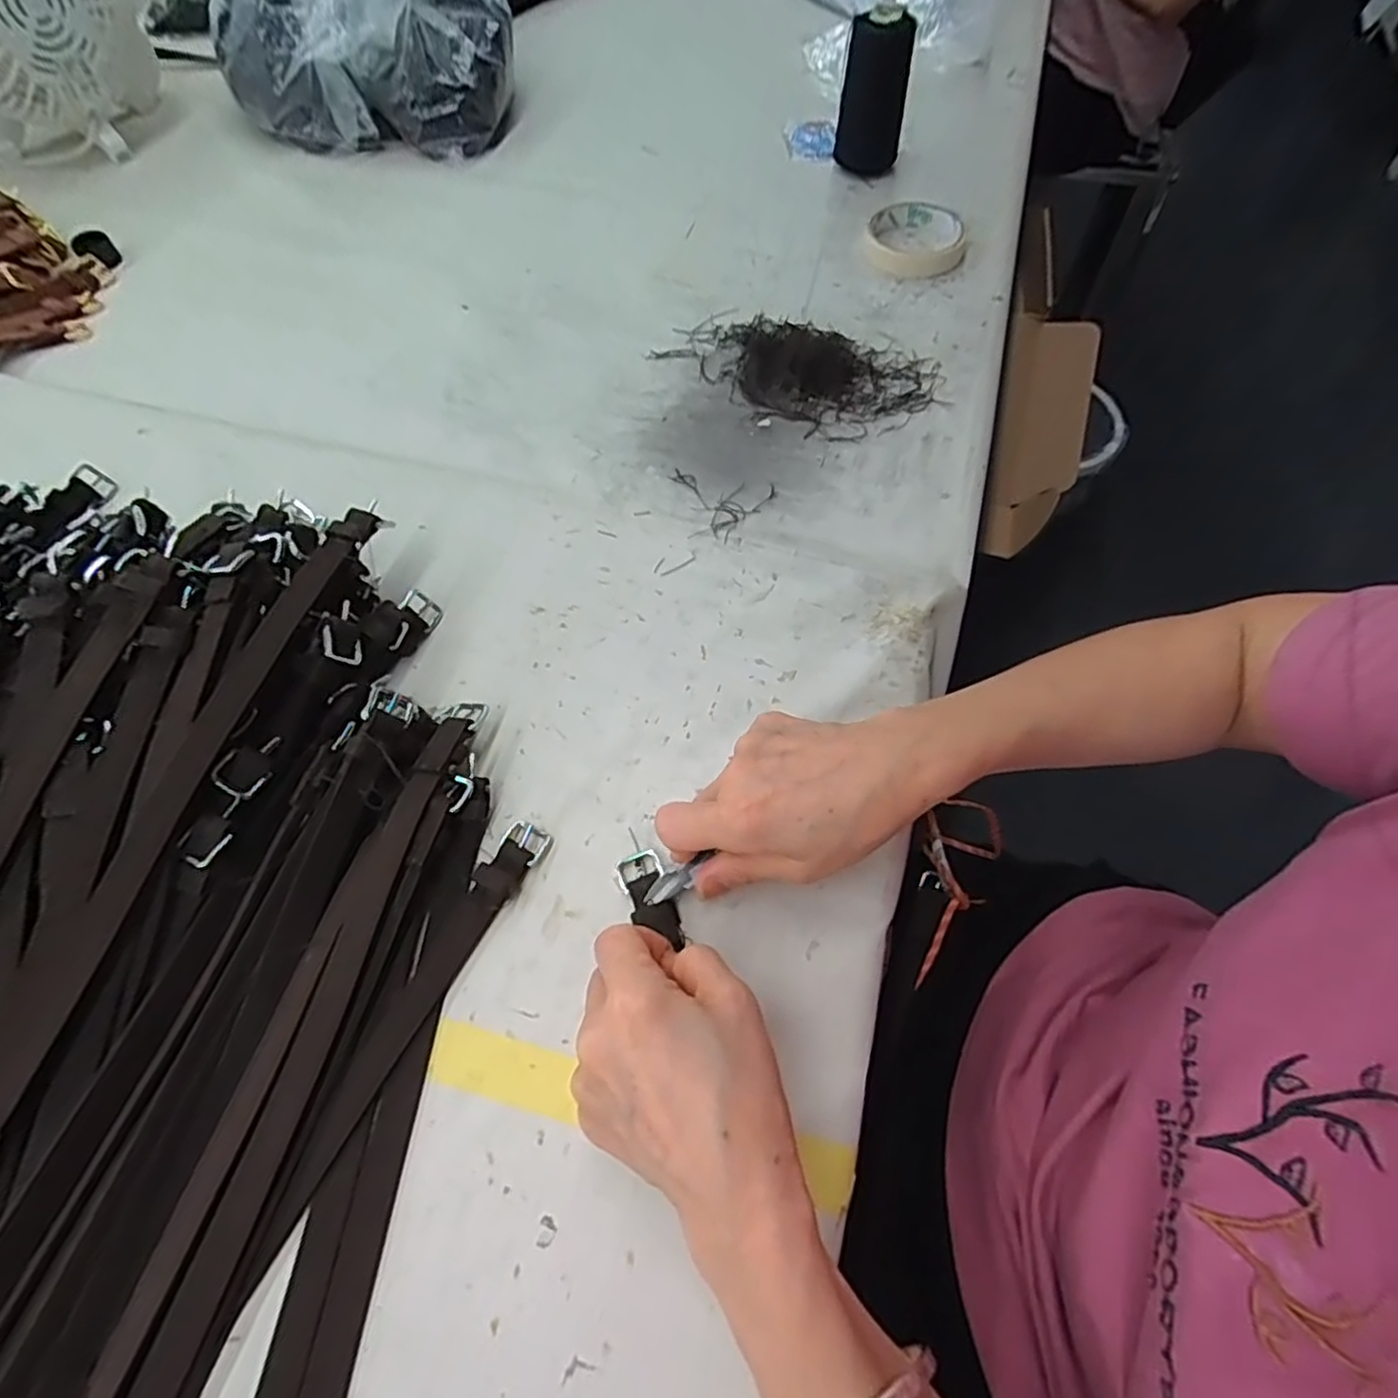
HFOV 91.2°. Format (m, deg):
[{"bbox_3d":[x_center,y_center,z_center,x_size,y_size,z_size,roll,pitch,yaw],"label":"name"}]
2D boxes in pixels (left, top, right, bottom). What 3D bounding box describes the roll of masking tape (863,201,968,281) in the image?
[{"bbox_3d":[0.185,-0.400,0.591,0.082,0.018,0.084,0,61,0],"label":"roll of masking tape"}]

